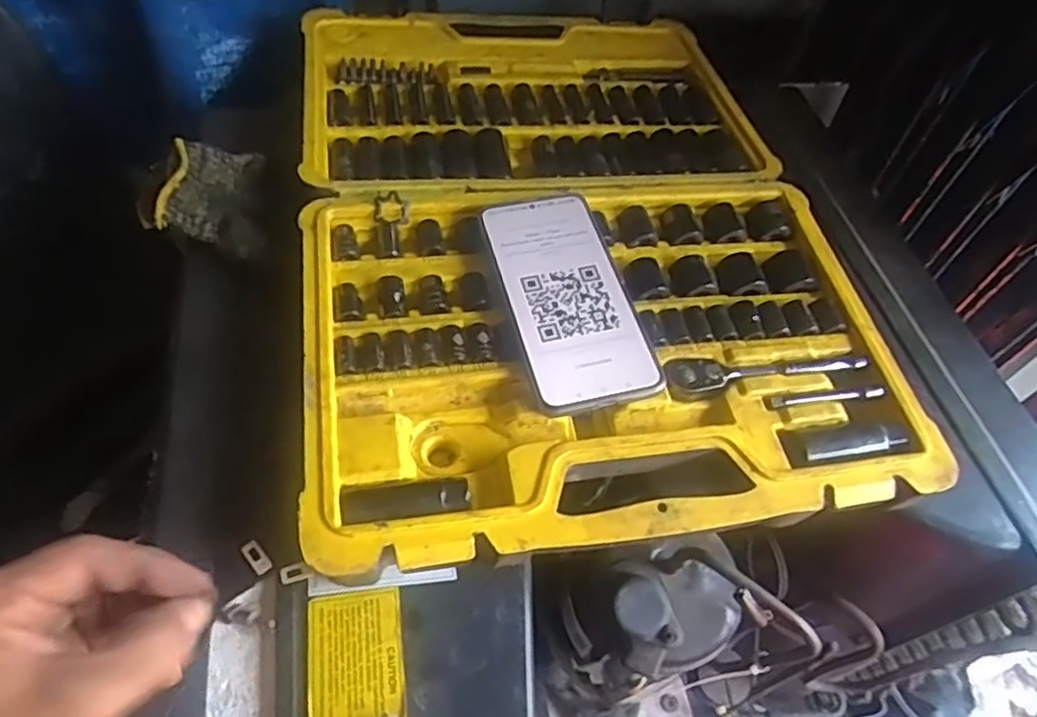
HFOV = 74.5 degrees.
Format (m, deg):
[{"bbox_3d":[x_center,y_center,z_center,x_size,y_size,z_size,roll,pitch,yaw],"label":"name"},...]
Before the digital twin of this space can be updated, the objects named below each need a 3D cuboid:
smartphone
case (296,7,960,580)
[{"bbox_3d":[0.030,-0.041,0.418,0.075,0.006,0.160,-12,58,-12],"label":"smartphone"},{"bbox_3d":[0.029,-0.116,0.497,0.353,0.047,0.506,-6,57,-8],"label":"case"}]

